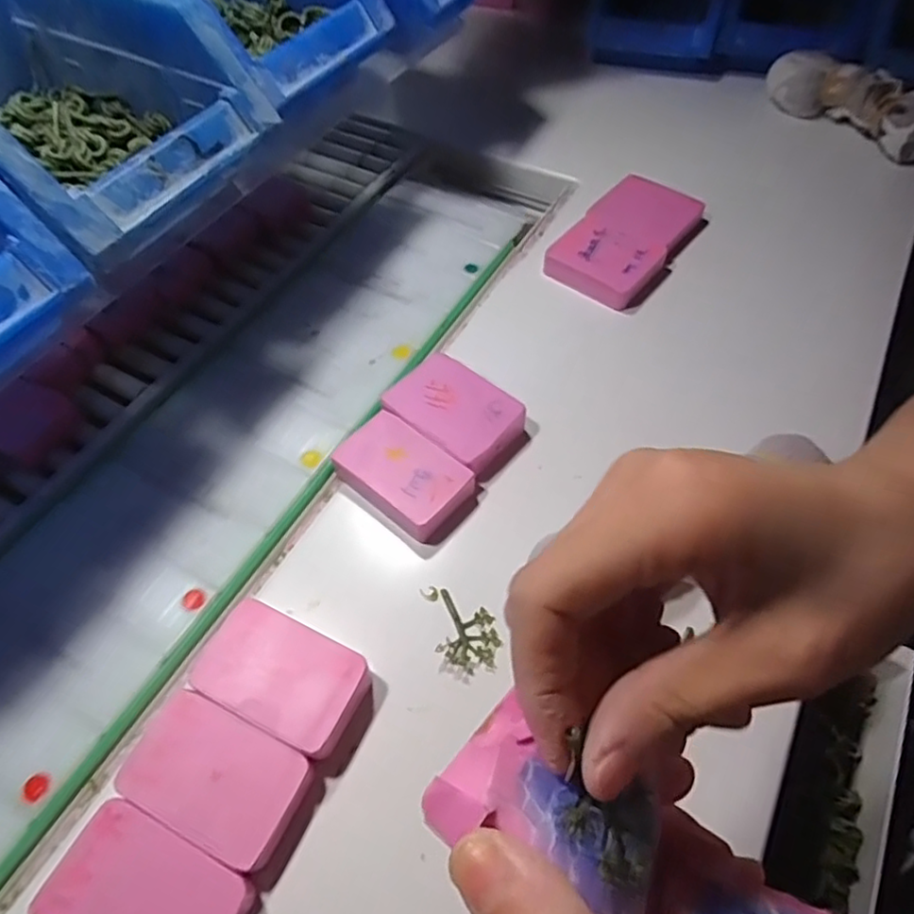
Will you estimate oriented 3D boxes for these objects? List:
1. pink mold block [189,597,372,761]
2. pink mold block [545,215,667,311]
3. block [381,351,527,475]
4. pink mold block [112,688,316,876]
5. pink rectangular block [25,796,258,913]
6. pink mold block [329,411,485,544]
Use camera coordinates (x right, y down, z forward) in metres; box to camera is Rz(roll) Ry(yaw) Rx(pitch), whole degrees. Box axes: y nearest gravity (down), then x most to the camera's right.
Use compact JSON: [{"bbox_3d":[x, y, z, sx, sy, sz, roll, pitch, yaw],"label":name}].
[{"bbox_3d":[-0.079,0.101,0.287,0.075,0.022,0.045,23,58,14],"label":"pink mold block"},{"bbox_3d":[0.107,-0.140,0.454,0.070,0.023,0.059,30,62,20],"label":"pink mold block"},{"bbox_3d":[-0.002,-0.027,0.373,0.075,0.016,0.053,36,62,21],"label":"block"},{"bbox_3d":[-0.100,0.135,0.265,0.074,0.019,0.045,22,58,14],"label":"pink mold block"},{"bbox_3d":[-0.119,0.171,0.241,0.072,0.019,0.047,23,58,14],"label":"pink rectangular block"},{"bbox_3d":[-0.029,0.011,0.350,0.075,0.017,0.047,35,62,21],"label":"pink mold block"}]

